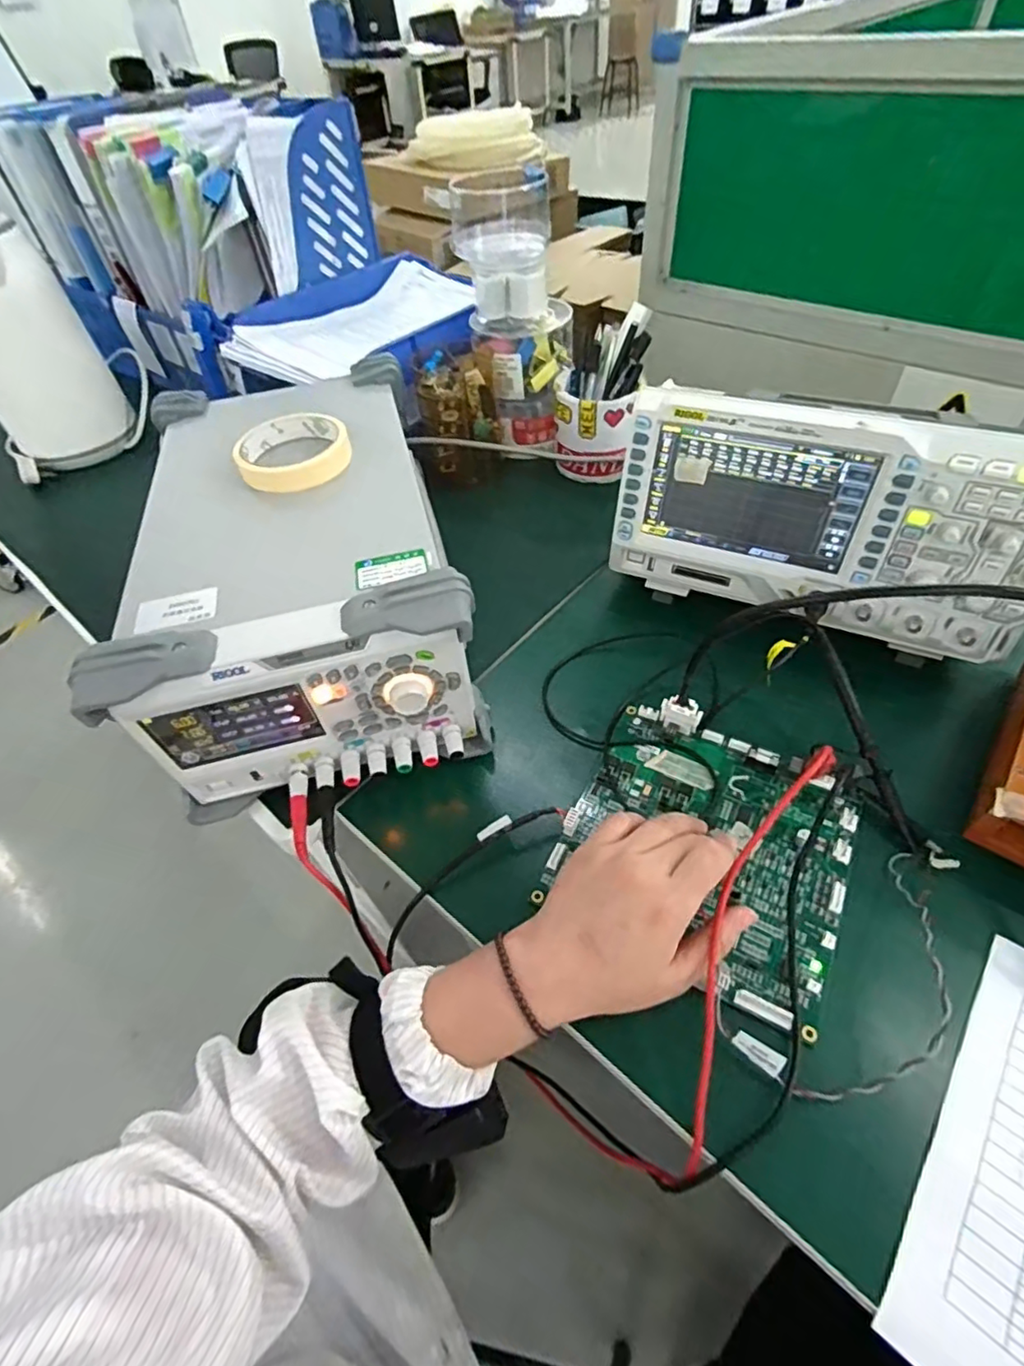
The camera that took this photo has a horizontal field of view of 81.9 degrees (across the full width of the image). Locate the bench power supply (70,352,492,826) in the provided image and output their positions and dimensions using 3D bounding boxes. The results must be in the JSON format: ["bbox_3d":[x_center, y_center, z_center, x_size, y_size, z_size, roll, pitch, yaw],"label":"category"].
[{"bbox_3d":[-0.180,-0.109,0.521,0.233,0.162,0.410,-14,51,-6],"label":"bench power supply"}]

